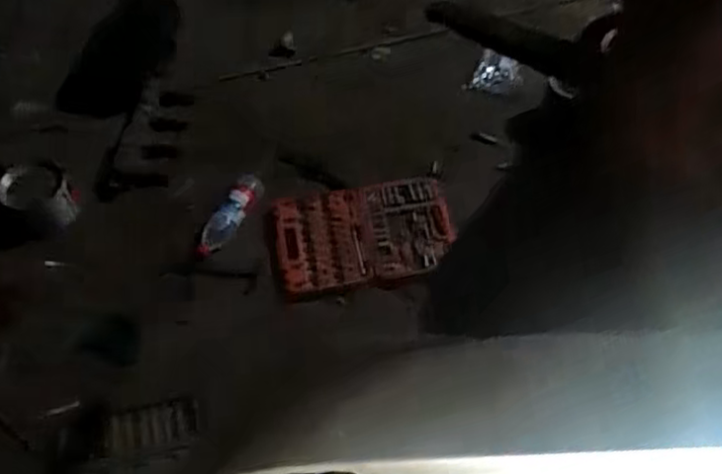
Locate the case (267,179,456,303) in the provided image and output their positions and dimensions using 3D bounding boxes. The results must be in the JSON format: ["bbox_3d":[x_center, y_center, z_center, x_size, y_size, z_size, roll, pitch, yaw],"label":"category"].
[{"bbox_3d":[-0.005,-0.008,1.561,0.388,0.044,0.278,-7,62,-6],"label":"case"}]

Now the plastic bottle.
[{"bbox_3d":[-0.303,-0.053,1.631,0.075,0.081,0.228,30,64,13],"label":"plastic bottle"}]

